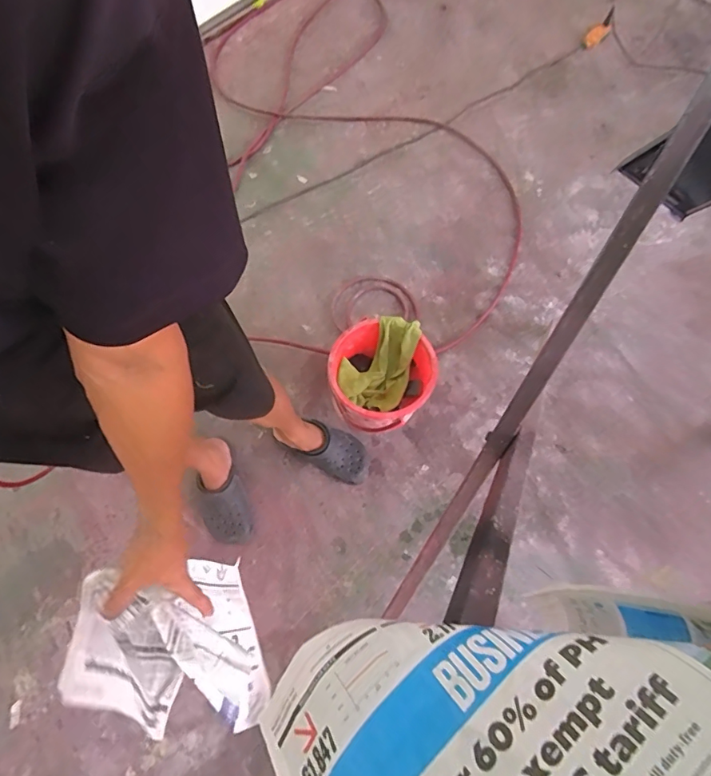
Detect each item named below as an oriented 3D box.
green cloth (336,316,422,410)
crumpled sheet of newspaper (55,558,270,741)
[{"bbox_3d":[0.052,-0.059,1.150,0.158,0.098,0.230,16,70,10],"label":"green cloth"},{"bbox_3d":[-0.247,0.370,0.683,0.178,0.289,0.234,-12,68,-4],"label":"crumpled sheet of newspaper"}]

